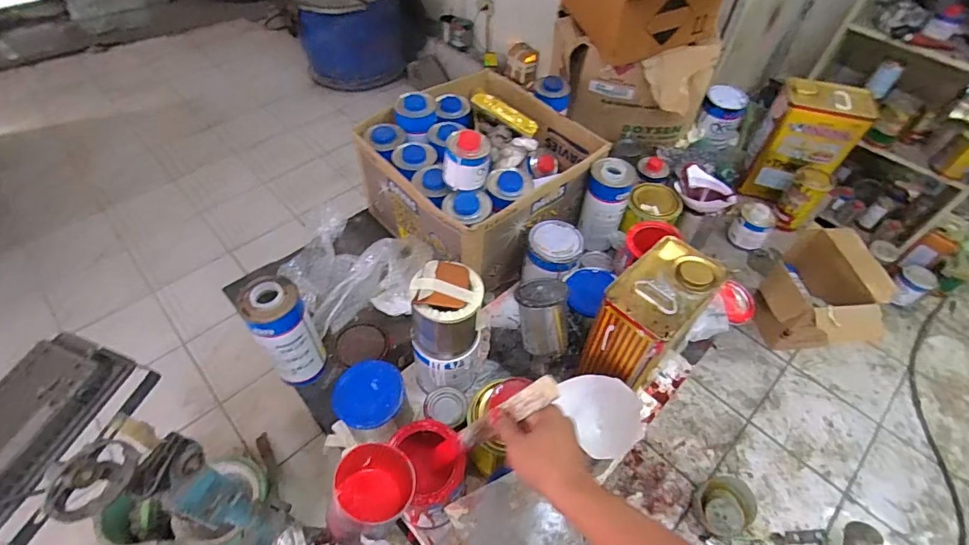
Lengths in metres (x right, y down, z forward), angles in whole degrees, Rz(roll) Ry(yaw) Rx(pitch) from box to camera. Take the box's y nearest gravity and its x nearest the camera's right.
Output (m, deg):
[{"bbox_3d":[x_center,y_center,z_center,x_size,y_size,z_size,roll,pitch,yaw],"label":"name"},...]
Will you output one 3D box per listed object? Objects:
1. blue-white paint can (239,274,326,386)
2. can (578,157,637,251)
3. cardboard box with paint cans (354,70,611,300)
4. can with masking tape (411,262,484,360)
[{"bbox_3d":[-0.311,0.096,0.726,0.078,0.195,0.087,-21,55,-17],"label":"blue-white paint can"},{"bbox_3d":[0.244,-0.135,0.928,0.086,0.178,0.077,20,53,13],"label":"can"},{"bbox_3d":[-0.007,-0.234,0.943,0.399,0.253,0.394,-33,59,-25],"label":"cardboard box with paint cans"},{"bbox_3d":[-0.054,0.058,0.663,0.093,0.134,0.088,1,51,-1],"label":"can with masking tape"}]

